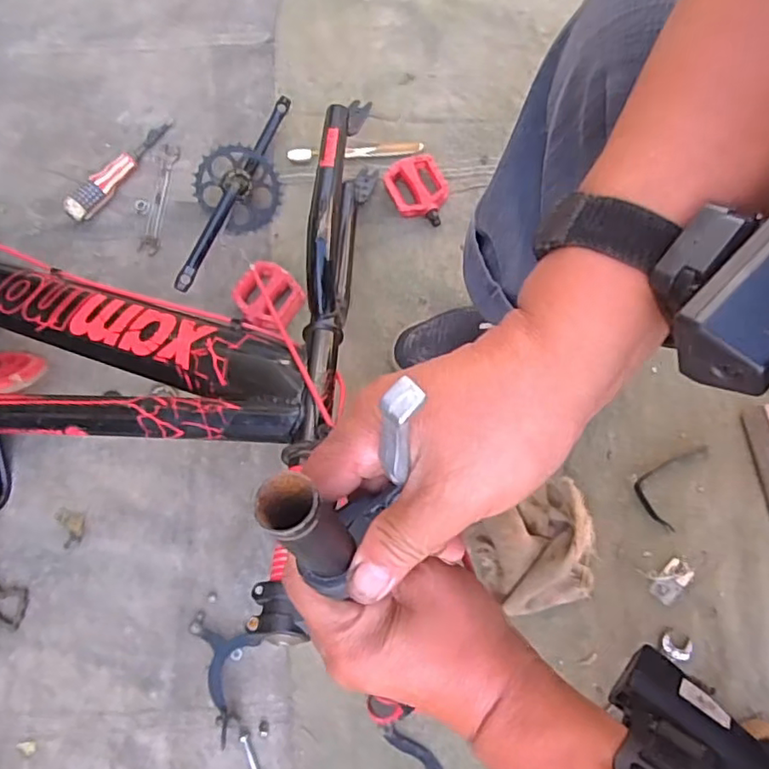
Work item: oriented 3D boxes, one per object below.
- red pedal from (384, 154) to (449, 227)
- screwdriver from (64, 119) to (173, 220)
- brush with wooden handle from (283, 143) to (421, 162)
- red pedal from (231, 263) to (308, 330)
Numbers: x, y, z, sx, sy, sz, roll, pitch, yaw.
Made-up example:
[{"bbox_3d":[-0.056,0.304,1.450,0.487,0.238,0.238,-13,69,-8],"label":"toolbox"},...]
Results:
[{"bbox_3d":[0.046,-0.256,0.777,0.073,0.028,0.091,-25,78,-6],"label":"red pedal"},{"bbox_3d":[-0.352,-0.290,0.785,0.025,0.036,0.184,33,78,7],"label":"screwdriver"},{"bbox_3d":[-0.040,-0.316,0.802,0.181,0.007,0.020,-4,77,-1],"label":"brush with wooden handle"},{"bbox_3d":[-0.144,-0.111,0.743,0.074,0.027,0.075,38,79,8],"label":"red pedal"}]

